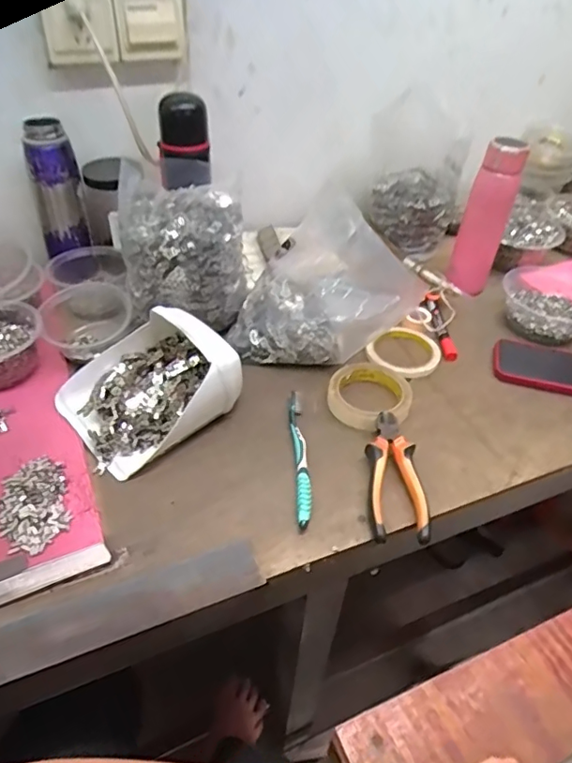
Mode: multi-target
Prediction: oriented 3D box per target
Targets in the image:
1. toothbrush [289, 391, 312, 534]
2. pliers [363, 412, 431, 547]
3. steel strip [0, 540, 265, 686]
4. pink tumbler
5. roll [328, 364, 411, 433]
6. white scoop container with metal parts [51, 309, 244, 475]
[{"bbox_3d":[0.015,0.078,0.585,0.016,0.015,0.179,0,42,-4],"label":"toothbrush"},{"bbox_3d":[0.113,0.095,0.562,0.057,0.028,0.147,4,42,0],"label":"pliers"},{"bbox_3d":[-0.143,0.192,0.452,0.245,0.011,0.049,-16,46,-17],"label":"steel strip"},{"bbox_3d":[0.283,-0.229,0.773,0.060,0.199,0.058,17,44,14],"label":"pink tumbler"},{"bbox_3d":[0.104,0.013,0.653,0.096,0.025,0.103,2,42,-2],"label":"roll"},{"bbox_3d":[-0.153,0.000,0.603,0.180,0.087,0.153,-26,50,-28],"label":"white scoop container with metal parts"}]

